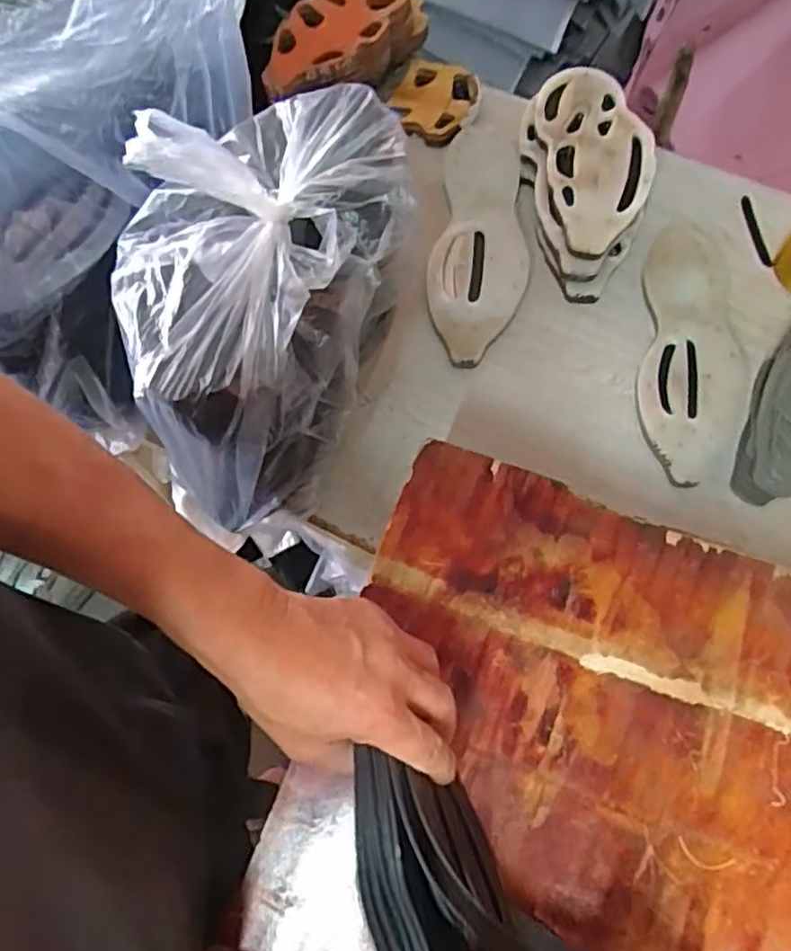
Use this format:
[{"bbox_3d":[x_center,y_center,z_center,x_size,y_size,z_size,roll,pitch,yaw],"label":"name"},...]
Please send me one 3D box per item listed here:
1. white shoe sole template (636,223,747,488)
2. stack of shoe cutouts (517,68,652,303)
[{"bbox_3d":[0.297,-0.130,0.700,0.102,0.018,0.288,12,69,-1],"label":"white shoe sole template"},{"bbox_3d":[0.202,-0.308,0.732,0.121,0.074,0.234,-8,70,-1],"label":"stack of shoe cutouts"}]

